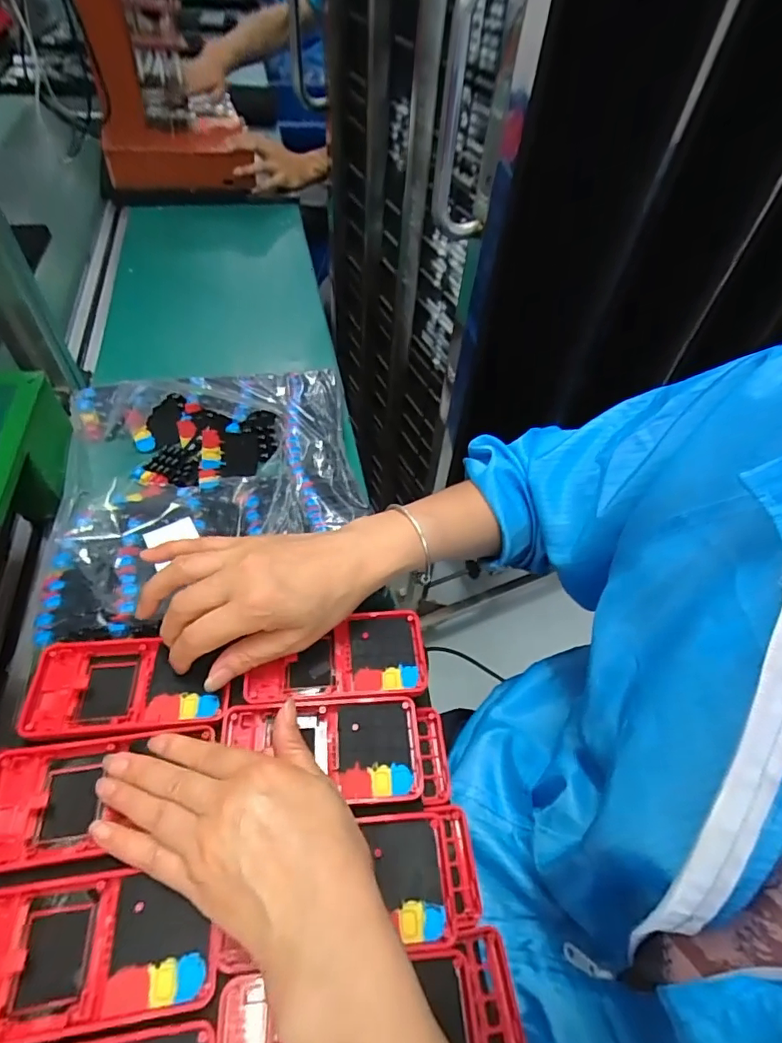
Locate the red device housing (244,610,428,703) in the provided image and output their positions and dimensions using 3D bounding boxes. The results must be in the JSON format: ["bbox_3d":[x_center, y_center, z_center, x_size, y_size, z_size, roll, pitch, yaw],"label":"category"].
[{"bbox_3d":[-0.037,0.096,0.364,0.119,0.017,0.061,-1,52,-6],"label":"red device housing"}]

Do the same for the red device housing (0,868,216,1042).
[{"bbox_3d":[-0.153,0.216,0.259,0.123,0.025,0.062,-4,53,-9],"label":"red device housing"}]

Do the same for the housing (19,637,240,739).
[{"bbox_3d":[-0.172,0.109,0.342,0.123,0.018,0.064,-2,52,-7],"label":"housing"}]

